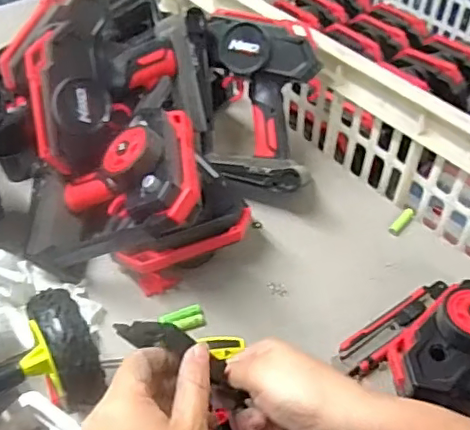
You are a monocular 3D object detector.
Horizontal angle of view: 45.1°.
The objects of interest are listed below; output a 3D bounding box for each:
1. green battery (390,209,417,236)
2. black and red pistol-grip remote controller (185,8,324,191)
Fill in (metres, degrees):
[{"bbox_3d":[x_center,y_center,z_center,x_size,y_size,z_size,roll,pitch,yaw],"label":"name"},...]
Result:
[{"bbox_3d":[0.195,0.008,0.658,0.013,0.011,0.042,33,53,26],"label":"green battery"},{"bbox_3d":[0.014,-0.132,0.655,0.154,0.184,0.086,12,18,11],"label":"black and red pistol-grip remote controller"}]

